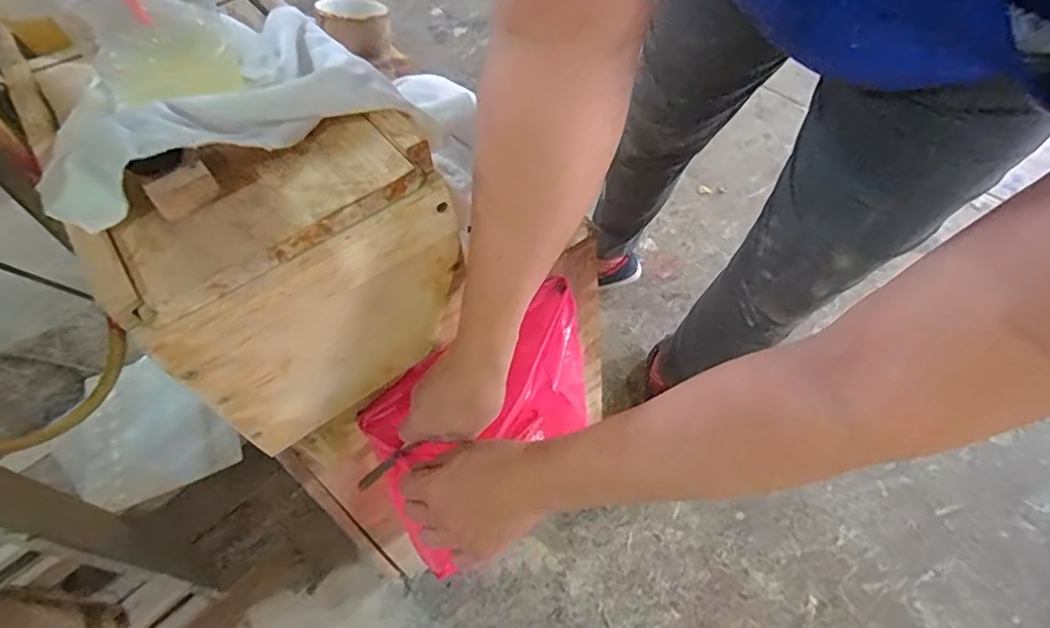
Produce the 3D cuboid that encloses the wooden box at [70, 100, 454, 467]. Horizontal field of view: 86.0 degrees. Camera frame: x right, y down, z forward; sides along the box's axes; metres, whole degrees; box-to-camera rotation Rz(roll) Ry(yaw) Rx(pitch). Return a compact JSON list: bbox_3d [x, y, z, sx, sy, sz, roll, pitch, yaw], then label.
[{"bbox_3d":[-0.141,-0.021,0.379,0.180,0.185,0.074,-33,61,-19],"label":"wooden box"}]

